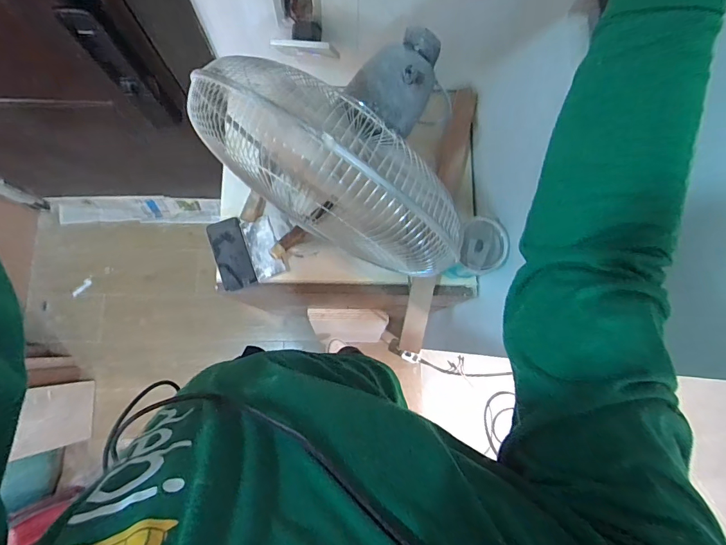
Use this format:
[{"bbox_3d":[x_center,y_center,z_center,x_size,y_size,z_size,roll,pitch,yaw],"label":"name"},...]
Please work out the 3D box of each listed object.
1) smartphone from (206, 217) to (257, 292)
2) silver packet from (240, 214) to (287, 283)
[{"bbox_3d":[-0.292,-0.042,0.922,0.075,0.010,0.159,-18,82,-6],"label":"smartphone"},{"bbox_3d":[-0.219,-0.054,0.907,0.065,0.011,0.133,-19,83,-6],"label":"silver packet"}]

